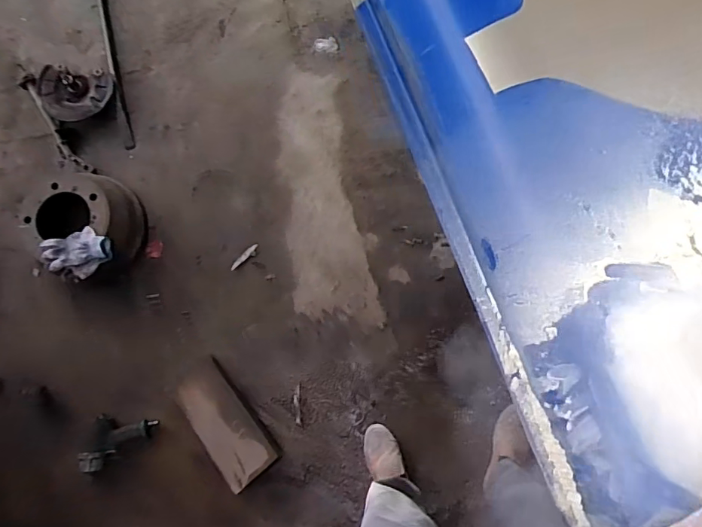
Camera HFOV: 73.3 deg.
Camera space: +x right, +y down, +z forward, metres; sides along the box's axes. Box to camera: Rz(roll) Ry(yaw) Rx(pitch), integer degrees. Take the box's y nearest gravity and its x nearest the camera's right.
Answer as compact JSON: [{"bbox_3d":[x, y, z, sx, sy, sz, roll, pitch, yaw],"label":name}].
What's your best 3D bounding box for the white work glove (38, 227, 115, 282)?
[{"bbox_3d":[-0.769,-0.030,1.312,0.171,0.080,0.131,-13,77,0],"label":"white work glove"}]

